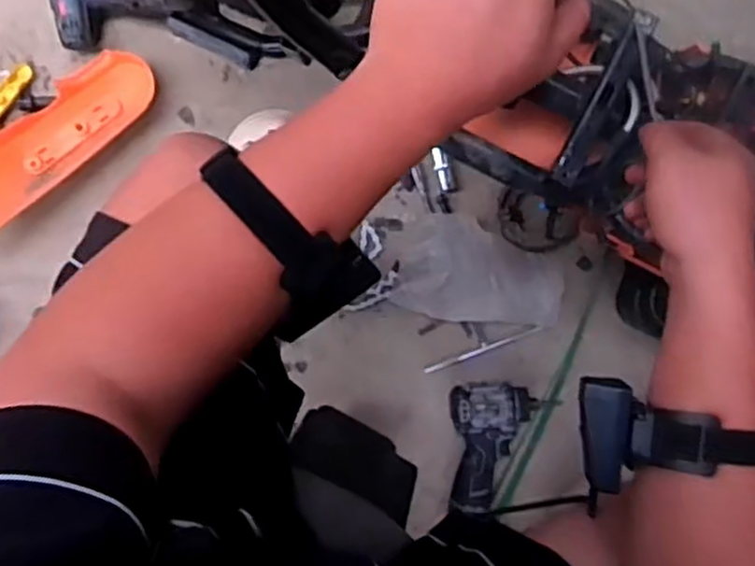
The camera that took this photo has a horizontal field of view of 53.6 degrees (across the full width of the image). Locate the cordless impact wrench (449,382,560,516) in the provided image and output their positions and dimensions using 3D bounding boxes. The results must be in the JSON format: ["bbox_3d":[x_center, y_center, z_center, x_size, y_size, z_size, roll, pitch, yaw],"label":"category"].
[{"bbox_3d":[0.162,0.229,1.043,0.119,0.057,0.181,1,90,0],"label":"cordless impact wrench"}]

